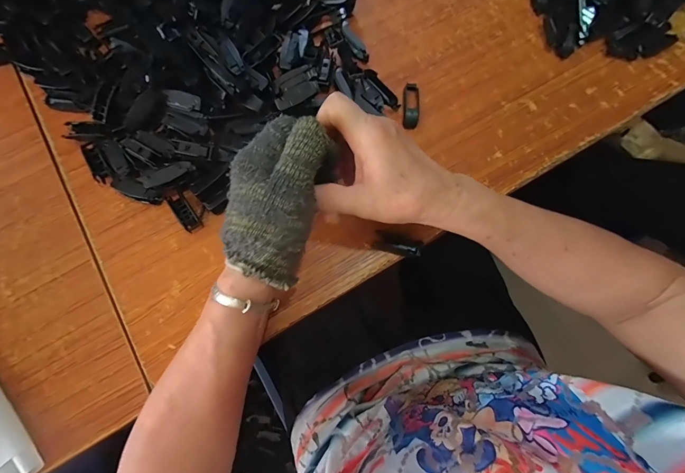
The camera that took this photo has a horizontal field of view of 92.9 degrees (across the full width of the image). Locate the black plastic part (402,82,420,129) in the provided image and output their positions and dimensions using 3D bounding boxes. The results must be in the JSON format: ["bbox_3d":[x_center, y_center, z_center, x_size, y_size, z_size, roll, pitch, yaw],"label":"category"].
[{"bbox_3d":[0.079,-0.151,0.372,0.018,0.011,0.057,5,76,1],"label":"black plastic part"}]

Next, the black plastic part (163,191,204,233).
[{"bbox_3d":[-0.164,-0.028,0.336,0.017,0.016,0.048,-36,79,-9],"label":"black plastic part"}]

